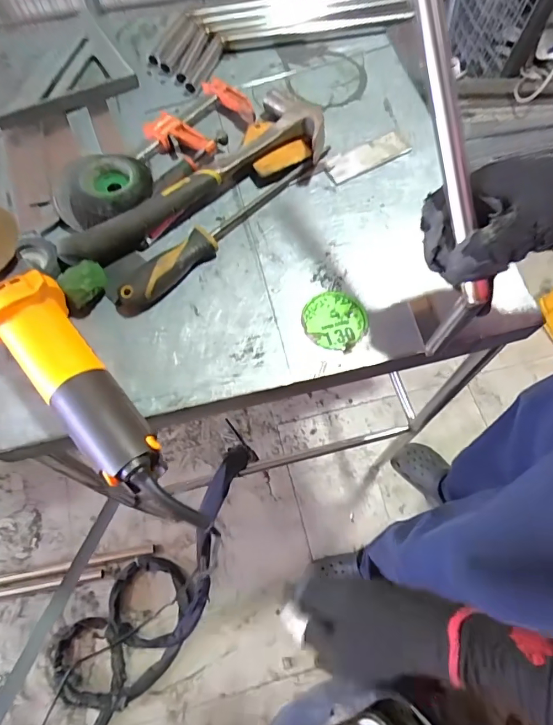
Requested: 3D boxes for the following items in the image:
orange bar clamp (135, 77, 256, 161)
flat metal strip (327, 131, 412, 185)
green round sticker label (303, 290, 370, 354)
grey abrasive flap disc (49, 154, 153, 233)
[{"bbox_3d":[-0.099,-0.285,0.519,0.096,0.029,0.152,38,71,13],"label":"orange bar clamp"},{"bbox_3d":[0.108,-0.247,0.518,0.108,0.005,0.038,-29,71,-13],"label":"flat metal strip"},{"bbox_3d":[0.059,-0.043,0.438,0.064,0.004,0.063,1,67,-2],"label":"green round sticker label"},{"bbox_3d":[-0.186,-0.184,0.465,0.095,0.034,0.083,-40,74,-16],"label":"grey abrasive flap disc"}]

